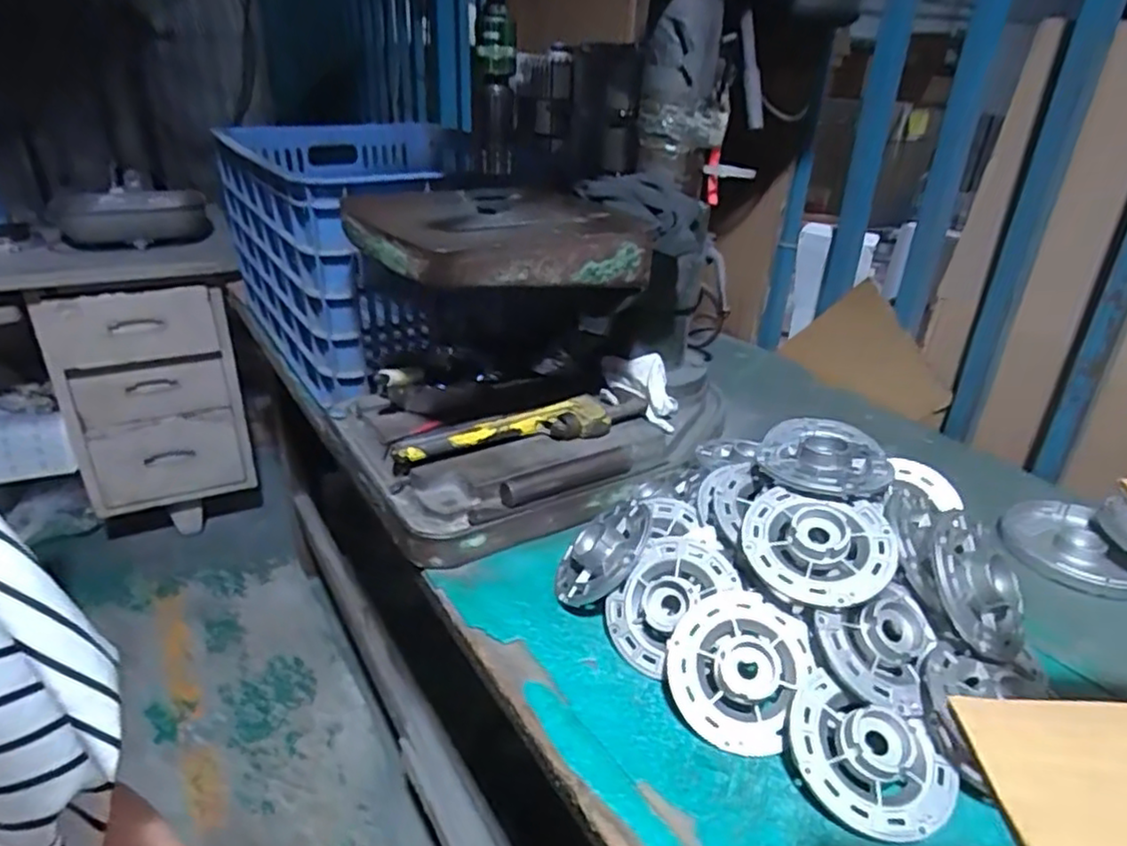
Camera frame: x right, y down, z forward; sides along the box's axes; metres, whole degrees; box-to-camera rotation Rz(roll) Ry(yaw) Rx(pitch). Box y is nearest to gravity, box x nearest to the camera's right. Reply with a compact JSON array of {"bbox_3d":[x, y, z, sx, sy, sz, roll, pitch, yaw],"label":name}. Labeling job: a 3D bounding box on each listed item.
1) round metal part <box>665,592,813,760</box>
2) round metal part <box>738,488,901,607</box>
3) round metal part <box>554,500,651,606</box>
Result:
[{"bbox_3d":[0.125,0.177,0.500,0.093,0.018,0.108,24,69,15],"label":"round metal part"},{"bbox_3d":[0.195,0.095,0.526,0.111,0.023,0.091,8,52,15],"label":"round metal part"},{"bbox_3d":[0.030,0.113,0.613,0.025,0.099,0.098,45,29,-19],"label":"round metal part"}]

